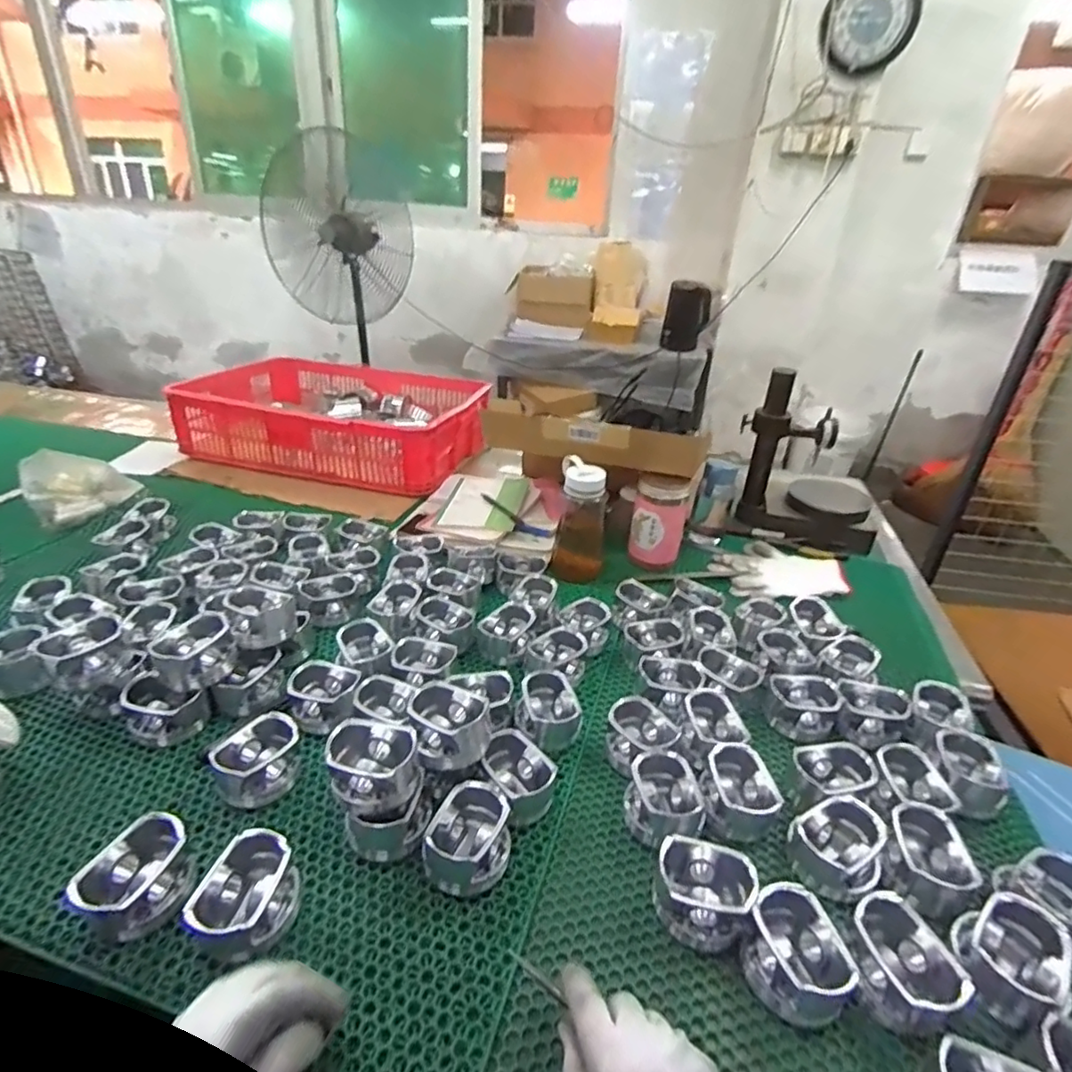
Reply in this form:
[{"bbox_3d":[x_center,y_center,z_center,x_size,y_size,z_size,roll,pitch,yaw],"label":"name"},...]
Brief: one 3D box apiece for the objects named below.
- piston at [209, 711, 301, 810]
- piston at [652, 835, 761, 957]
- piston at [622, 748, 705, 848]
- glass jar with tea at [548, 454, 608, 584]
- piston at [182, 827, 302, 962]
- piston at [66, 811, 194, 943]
[{"bbox_3d":[-0.268,0.219,0.567,0.064,0.053,0.073,21,32,31],"label":"piston"},{"bbox_3d":[0.139,0.293,0.483,0.074,0.052,0.063,10,28,13],"label":"piston"},{"bbox_3d":[0.121,0.255,0.555,0.074,0.055,0.076,-20,35,-37],"label":"piston"},{"bbox_3d":[0.069,-0.026,0.927,0.077,0.178,0.070,4,27,2],"label":"glass jar with tea"},{"bbox_3d":[-0.224,0.283,0.453,0.063,0.058,0.070,14,29,20],"label":"piston"},{"bbox_3d":[-0.314,0.274,0.462,0.066,0.048,0.076,15,29,22],"label":"piston"}]

